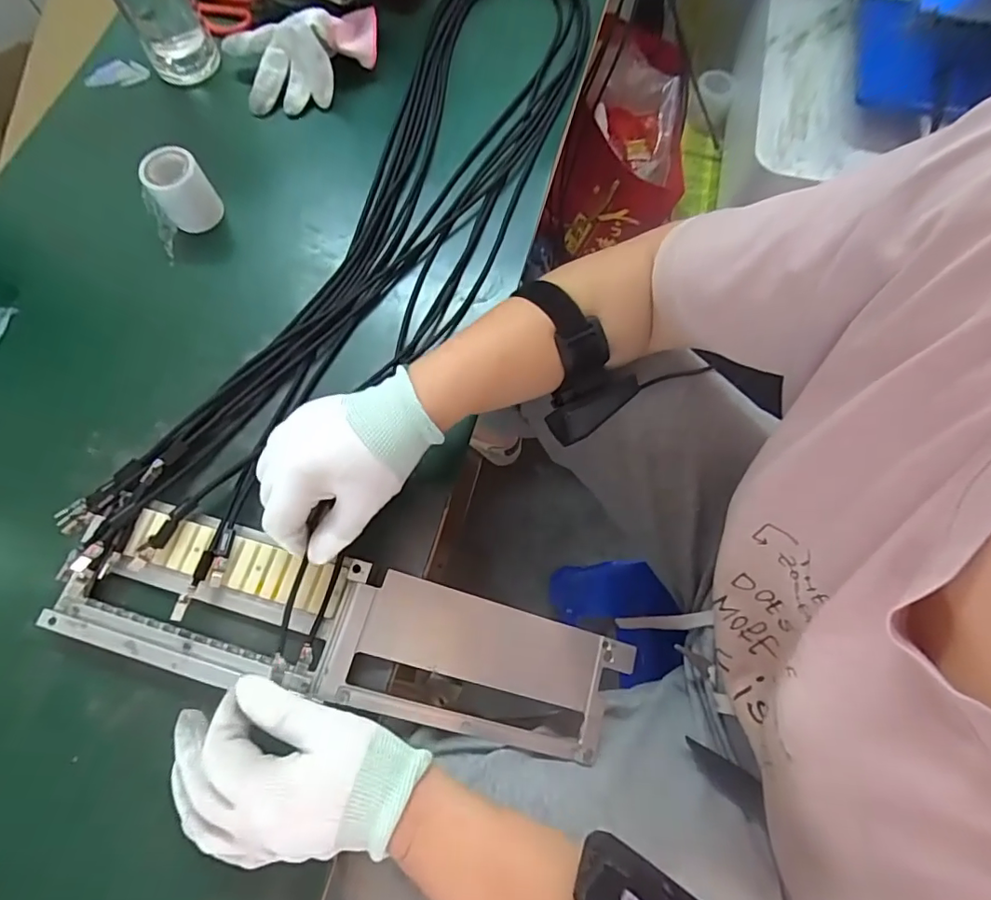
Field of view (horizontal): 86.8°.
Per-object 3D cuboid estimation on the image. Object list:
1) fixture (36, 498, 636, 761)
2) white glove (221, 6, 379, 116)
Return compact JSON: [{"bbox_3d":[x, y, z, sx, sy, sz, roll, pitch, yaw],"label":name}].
[{"bbox_3d":[-0.096,0.129,0.361,0.389,0.044,0.097,15,72,-4],"label":"fixture"},{"bbox_3d":[-0.184,-0.380,0.501,0.150,0.054,0.080,-12,71,-3],"label":"white glove"}]

